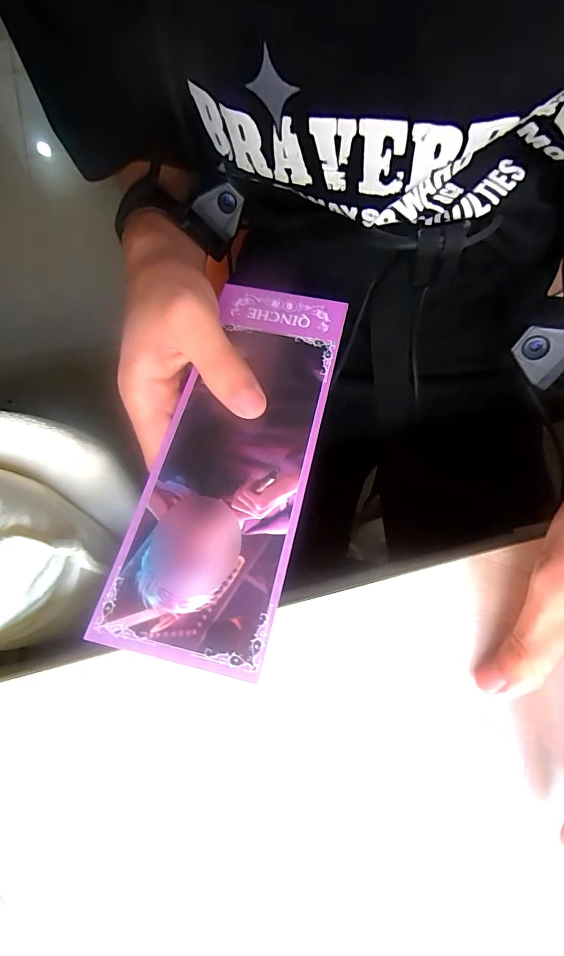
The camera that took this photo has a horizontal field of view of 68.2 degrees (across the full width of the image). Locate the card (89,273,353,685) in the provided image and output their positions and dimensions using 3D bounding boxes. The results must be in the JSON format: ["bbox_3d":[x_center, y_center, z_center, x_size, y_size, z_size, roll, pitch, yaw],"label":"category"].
[{"bbox_3d":[-0.021,-0.016,0.198,0.070,0.004,0.191,13,67,5],"label":"card"}]

